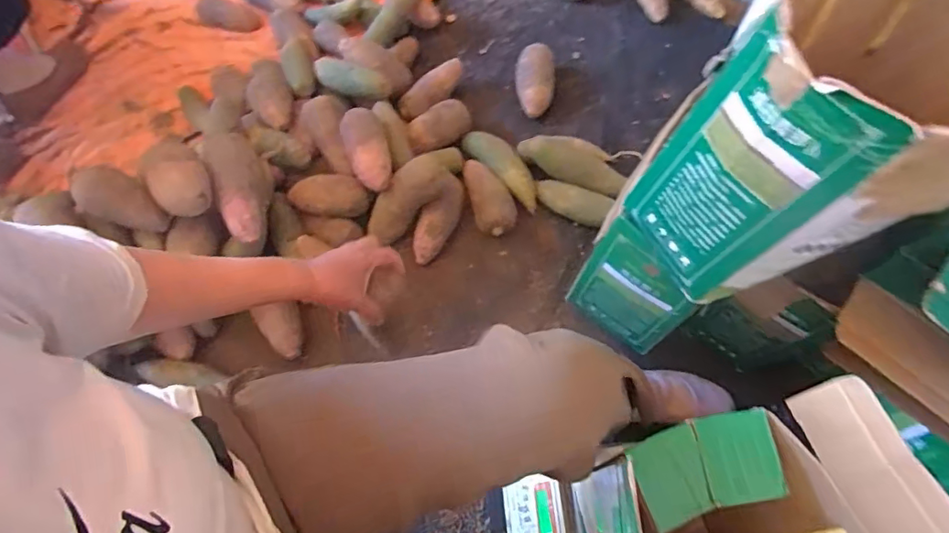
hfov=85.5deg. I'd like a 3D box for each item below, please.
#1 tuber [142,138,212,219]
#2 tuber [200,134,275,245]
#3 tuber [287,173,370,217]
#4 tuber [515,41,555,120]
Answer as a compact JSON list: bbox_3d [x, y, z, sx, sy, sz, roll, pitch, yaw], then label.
[{"bbox_3d":[-0.431,-0.126,0.746,0.077,0.056,0.104,-33,67,-15],"label":"tuber"},{"bbox_3d":[-0.358,-0.121,0.797,0.076,0.081,0.177,-23,65,-10],"label":"tuber"},{"bbox_3d":[-0.253,-0.123,0.891,0.134,0.052,0.062,1,63,2],"label":"tuber"},{"bbox_3d":[0.126,-0.387,1.068,0.081,0.068,0.145,7,63,5],"label":"tuber"}]

